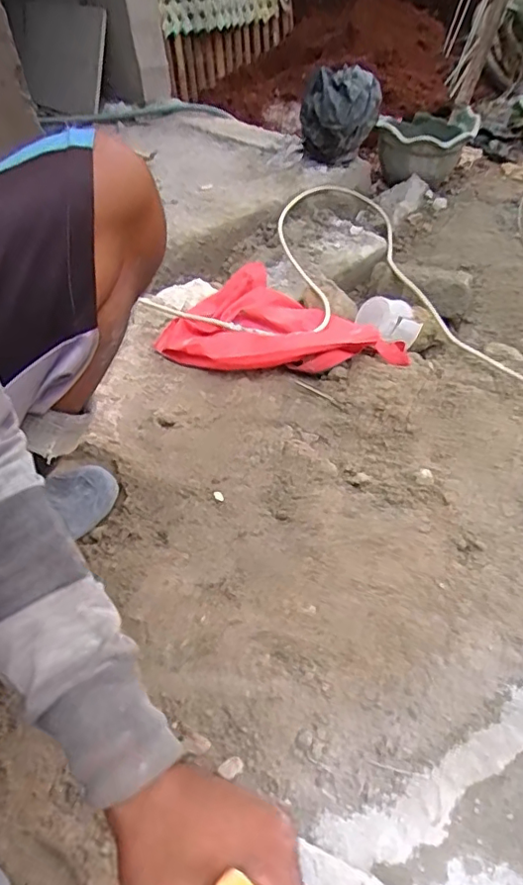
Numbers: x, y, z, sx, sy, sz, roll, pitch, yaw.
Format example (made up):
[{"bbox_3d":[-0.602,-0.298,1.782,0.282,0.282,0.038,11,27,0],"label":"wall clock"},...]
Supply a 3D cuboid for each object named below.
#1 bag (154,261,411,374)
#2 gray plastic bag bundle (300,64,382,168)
[{"bbox_3d":[0.046,-0.192,0.961,0.376,0.081,0.255,18,47,19],"label":"bag"},{"bbox_3d":[0.187,-0.775,1.326,0.183,0.182,0.161,4,46,9],"label":"gray plastic bag bundle"}]

